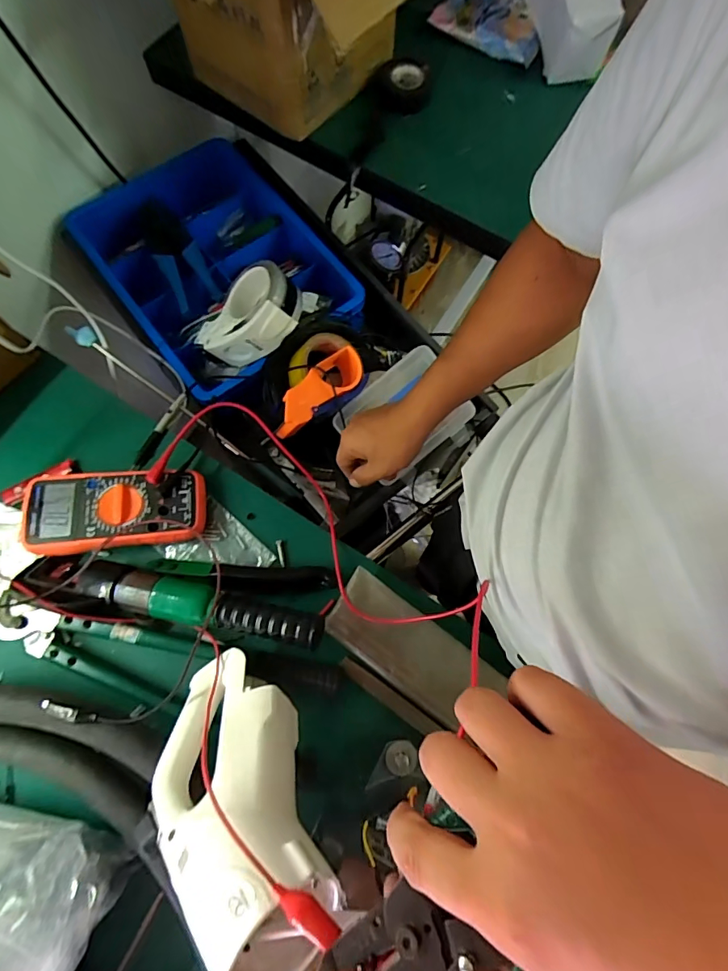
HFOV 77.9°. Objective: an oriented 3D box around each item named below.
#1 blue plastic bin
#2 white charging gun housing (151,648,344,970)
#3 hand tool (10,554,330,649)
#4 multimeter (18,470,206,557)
[{"bbox_3d":[-0.226,-0.339,0.696,0.291,0.099,0.385,-37,78,-11],"label":"blue plastic bin"},{"bbox_3d":[-0.095,0.227,0.341,0.110,0.081,0.240,-34,34,-10],"label":"white charging gun housing"},{"bbox_3d":[-0.185,0.102,0.443,0.297,0.061,0.070,6,74,0],"label":"hand tool"},{"bbox_3d":[-0.257,0.026,0.474,0.172,0.041,0.082,-4,74,-3],"label":"multimeter"}]

